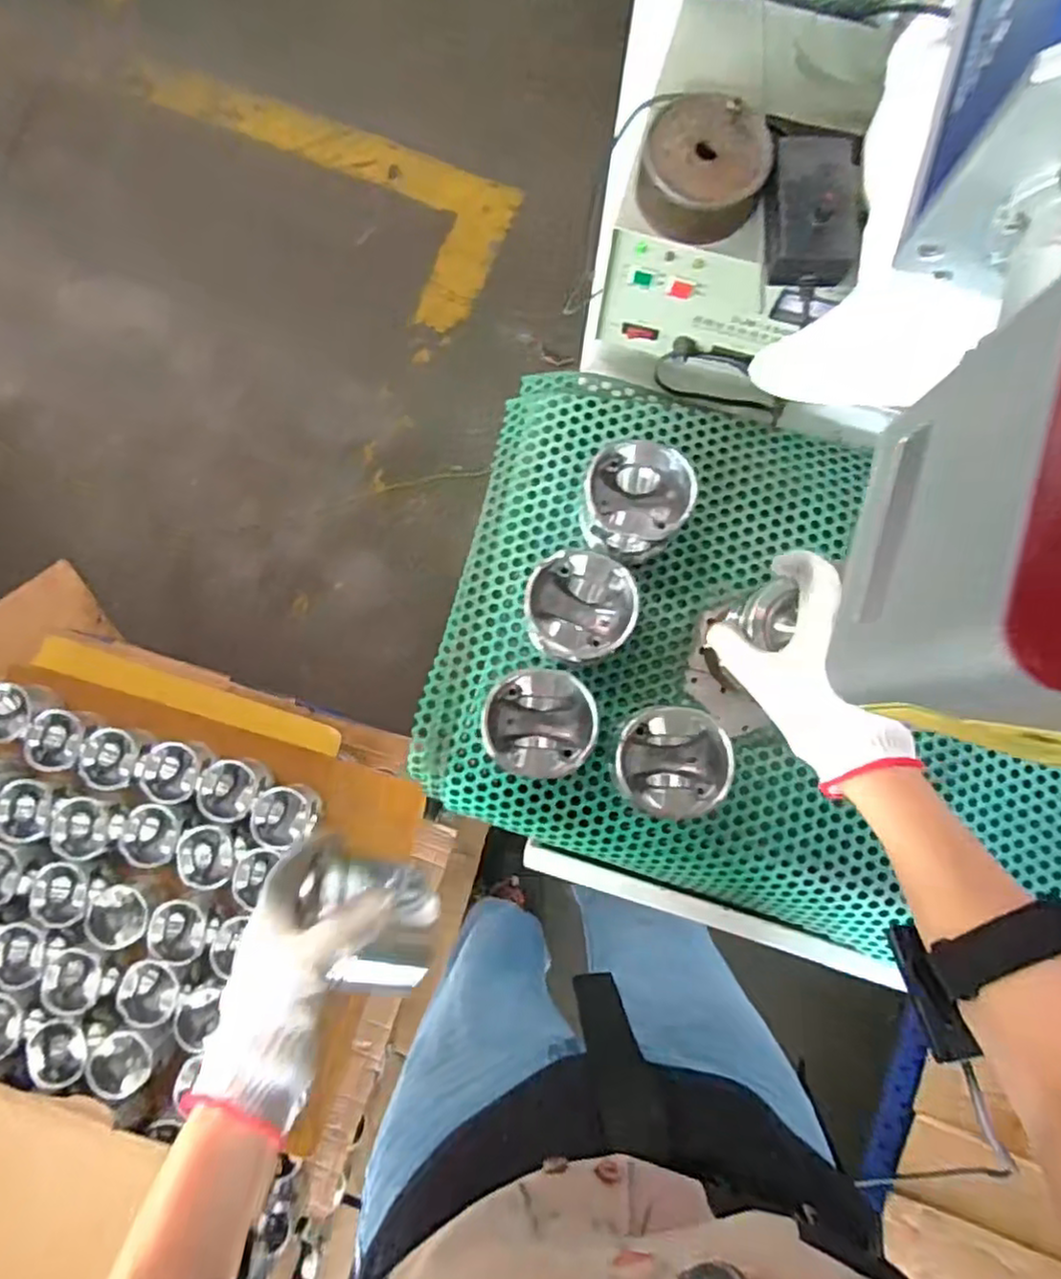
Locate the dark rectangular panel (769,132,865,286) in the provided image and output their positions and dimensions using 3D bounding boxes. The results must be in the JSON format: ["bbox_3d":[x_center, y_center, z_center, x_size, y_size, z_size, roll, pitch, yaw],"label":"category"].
[{"bbox_3d":[0.185,-0.279,0.440,0.056,0.028,0.096,6,82,0],"label":"dark rectangular panel"}]

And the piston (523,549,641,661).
[{"bbox_3d":[0.036,-0.025,0.514,0.078,0.061,0.088,5,82,0],"label":"piston"}]

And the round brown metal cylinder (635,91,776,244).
[{"bbox_3d":[0.112,-0.304,0.447,0.081,0.043,0.073,21,82,2],"label":"round brown metal cylinder"}]

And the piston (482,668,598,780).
[{"bbox_3d":[0.005,0.061,0.506,0.077,0.065,0.076,0,82,-1],"label":"piston"}]

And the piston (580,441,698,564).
[{"bbox_3d":[0.083,-0.108,0.531,0.088,0.067,0.082,0,82,-1],"label":"piston"}]

